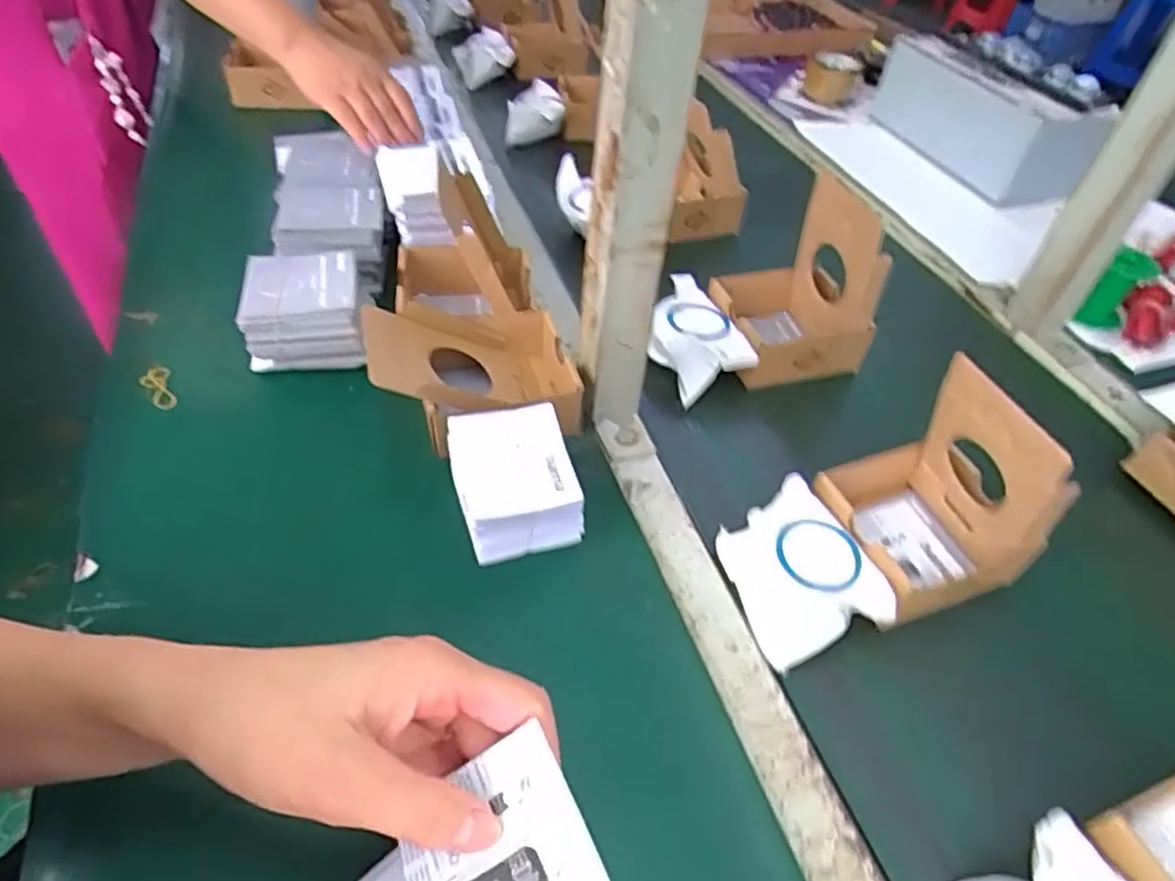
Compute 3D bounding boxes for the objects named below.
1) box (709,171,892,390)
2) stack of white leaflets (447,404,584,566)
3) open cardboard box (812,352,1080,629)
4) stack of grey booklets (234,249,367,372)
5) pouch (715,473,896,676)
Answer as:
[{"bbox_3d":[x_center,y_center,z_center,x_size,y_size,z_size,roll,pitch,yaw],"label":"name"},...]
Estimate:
[{"bbox_3d":[0.182,-0.131,0.616,0.113,0.147,0.101,-4,47,-10],"label":"box"},{"bbox_3d":[-0.050,0.028,0.472,0.074,0.066,0.076,-12,49,-17],"label":"stack of white leaflets"},{"bbox_3d":[0.228,0.027,0.446,0.114,0.131,0.102,-14,49,-19],"label":"open cardboard box"},{"bbox_3d":[-0.229,-0.106,0.574,0.088,0.051,0.100,-8,48,-13],"label":"stack of grey booklets"},{"bbox_3d":[0.136,0.086,0.455,0.083,0.020,0.100,-29,56,5],"label":"pouch"}]

